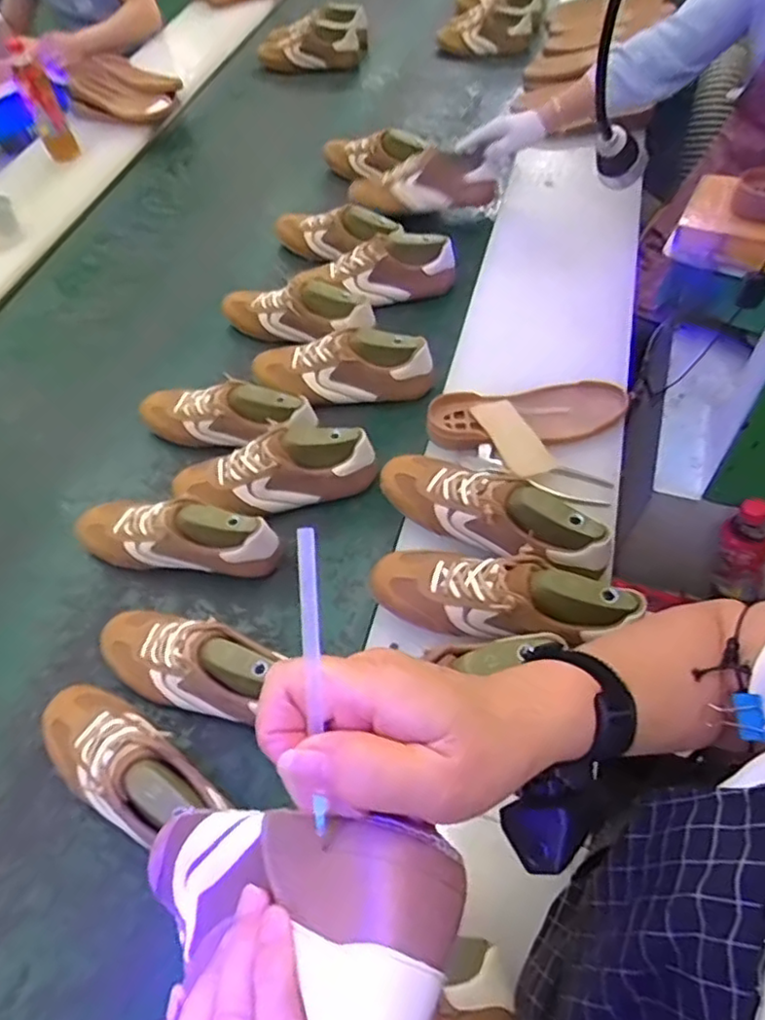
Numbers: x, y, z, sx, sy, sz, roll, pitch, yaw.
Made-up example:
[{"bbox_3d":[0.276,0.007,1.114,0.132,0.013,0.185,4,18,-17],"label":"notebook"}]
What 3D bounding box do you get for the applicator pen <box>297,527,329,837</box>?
[{"bbox_3d":[-0.025,0.064,0.232,0.007,0.004,0.116,-2,98,2],"label":"applicator pen"}]

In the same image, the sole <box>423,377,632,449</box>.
[{"bbox_3d":[0.188,-0.124,0.834,0.259,0.034,0.092,-9,51,-1],"label":"sole"}]

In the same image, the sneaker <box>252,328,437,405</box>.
[{"bbox_3d":[-0.065,-0.220,0.951,0.281,0.092,0.078,6,56,7],"label":"sneaker"}]

